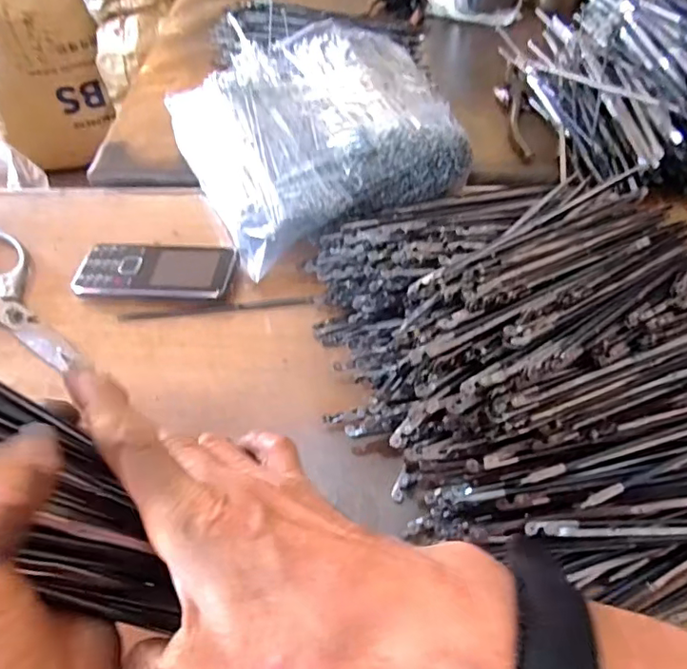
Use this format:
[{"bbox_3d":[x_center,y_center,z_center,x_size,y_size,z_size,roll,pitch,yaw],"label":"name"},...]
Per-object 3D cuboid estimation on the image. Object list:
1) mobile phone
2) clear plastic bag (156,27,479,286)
[{"bbox_3d":[-0.147,-0.049,0.432,0.121,0.019,0.050,3,54,7],"label":"mobile phone"},{"bbox_3d":[-0.021,-0.188,0.486,0.239,0.071,0.261,-24,56,-13],"label":"clear plastic bag"}]

